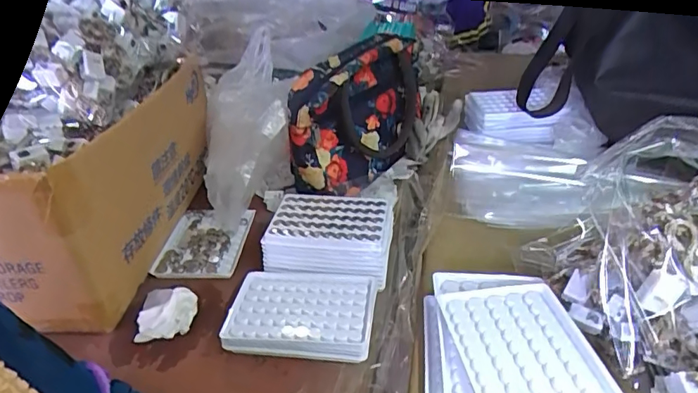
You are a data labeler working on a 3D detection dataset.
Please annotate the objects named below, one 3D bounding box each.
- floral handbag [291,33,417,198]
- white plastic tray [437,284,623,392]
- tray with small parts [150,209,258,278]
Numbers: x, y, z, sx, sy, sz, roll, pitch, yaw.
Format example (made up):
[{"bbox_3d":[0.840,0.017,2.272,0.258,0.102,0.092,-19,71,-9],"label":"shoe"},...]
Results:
[{"bbox_3d":[0.017,-0.109,0.659,0.101,0.143,0.230,10,33,20],"label":"floral handbag"},{"bbox_3d":[0.127,0.113,0.368,0.097,0.015,0.128,-6,33,-6],"label":"white plastic tray"},{"bbox_3d":[-0.169,0.053,0.601,0.091,0.015,0.124,0,31,4],"label":"tray with small parts"}]

